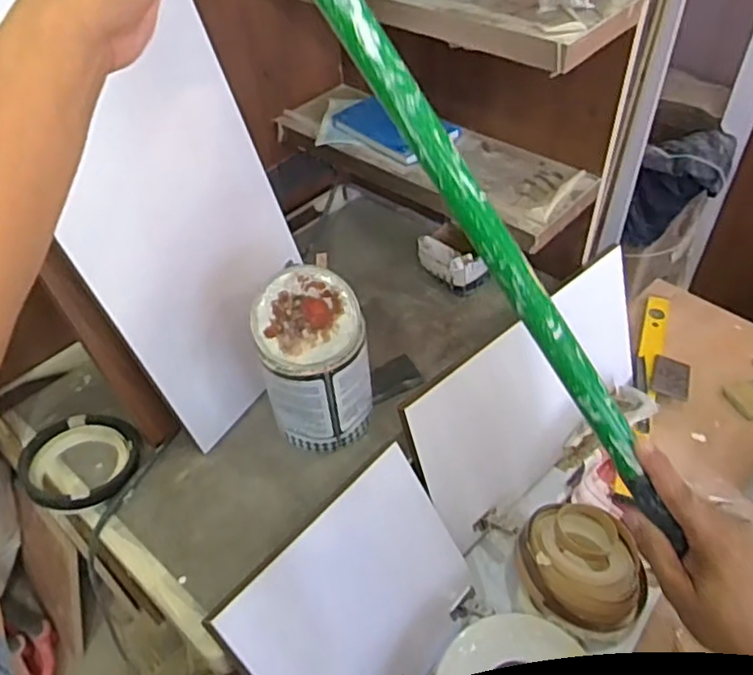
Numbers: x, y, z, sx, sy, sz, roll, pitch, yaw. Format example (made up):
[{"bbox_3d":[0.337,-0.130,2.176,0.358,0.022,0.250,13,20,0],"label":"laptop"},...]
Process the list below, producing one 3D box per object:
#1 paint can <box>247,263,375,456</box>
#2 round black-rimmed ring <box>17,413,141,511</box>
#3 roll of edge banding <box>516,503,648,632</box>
[{"bbox_3d":[-0.093,0.042,0.974,0.160,0.245,0.155,-11,47,-6],"label":"paint can"},{"bbox_3d":[-0.473,0.189,1.012,0.179,0.043,0.171,-2,47,3],"label":"round black-rimmed ring"},{"bbox_3d":[0.344,0.377,1.054,0.211,0.026,0.204,9,50,-11],"label":"roll of edge banding"}]

